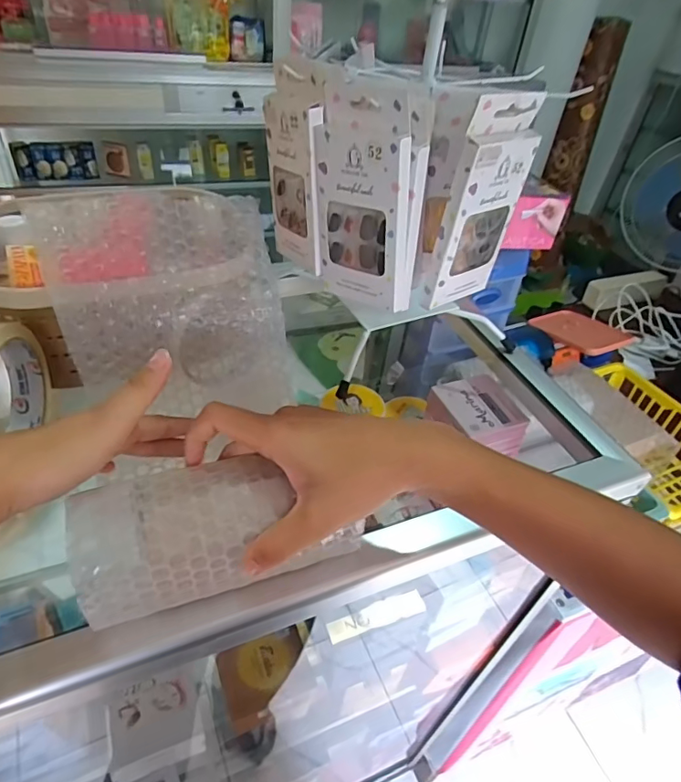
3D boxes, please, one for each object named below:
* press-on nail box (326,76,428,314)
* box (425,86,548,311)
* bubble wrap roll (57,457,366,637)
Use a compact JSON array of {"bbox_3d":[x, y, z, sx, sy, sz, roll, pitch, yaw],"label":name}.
[{"bbox_3d":[0.019,-0.129,0.352,0.072,0.147,0.023,18,37,29],"label":"press-on nail box"},{"bbox_3d":[0.098,-0.127,0.352,0.070,0.137,0.014,-25,51,-32],"label":"box"},{"bbox_3d":[-0.069,0.077,0.294,0.149,0.061,0.056,-12,45,-20],"label":"bubble wrap roll"}]

